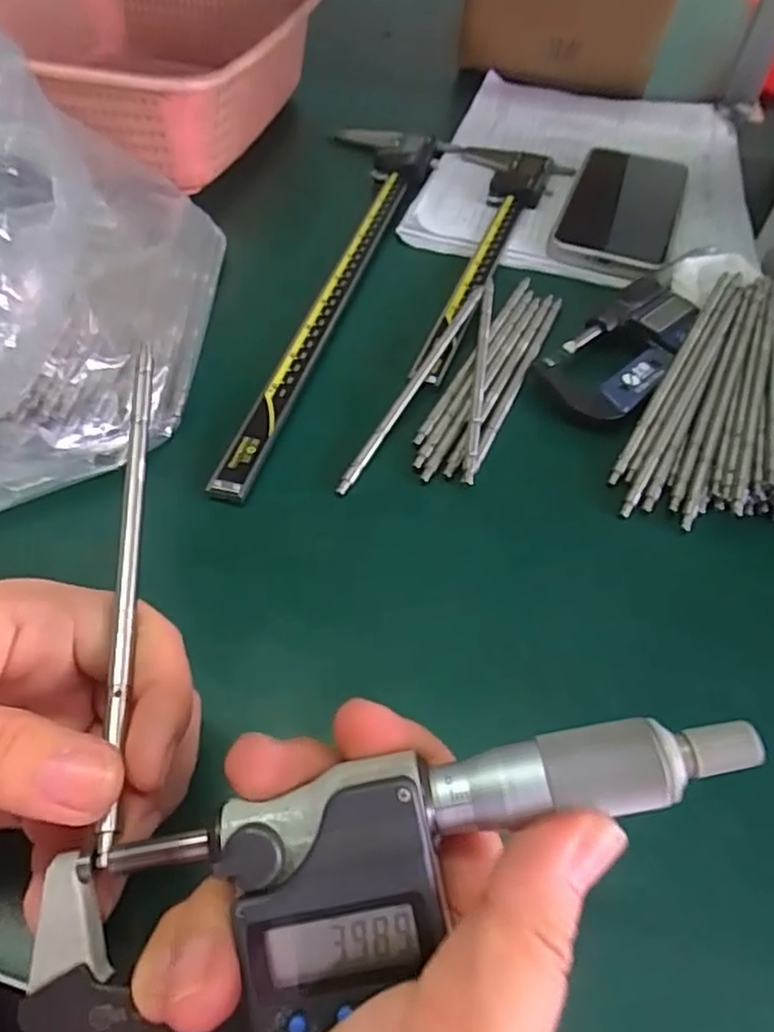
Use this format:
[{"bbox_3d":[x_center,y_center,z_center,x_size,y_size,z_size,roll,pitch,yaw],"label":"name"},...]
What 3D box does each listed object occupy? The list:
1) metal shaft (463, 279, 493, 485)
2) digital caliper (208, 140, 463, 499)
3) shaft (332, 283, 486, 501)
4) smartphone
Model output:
[{"bbox_3d":[0.047,-0.073,0.334,0.006,0.006,0.154,10,51,2],"label":"metal shaft"},{"bbox_3d":[-0.042,-0.151,0.396,0.073,0.019,0.368,16,51,7],"label":"digital caliper"},{"bbox_3d":[0.015,-0.067,0.328,0.006,0.006,0.159,24,53,13],"label":"shaft"},{"bbox_3d":[0.156,-0.204,0.446,0.071,0.010,0.148,20,52,10],"label":"smartphone"}]

